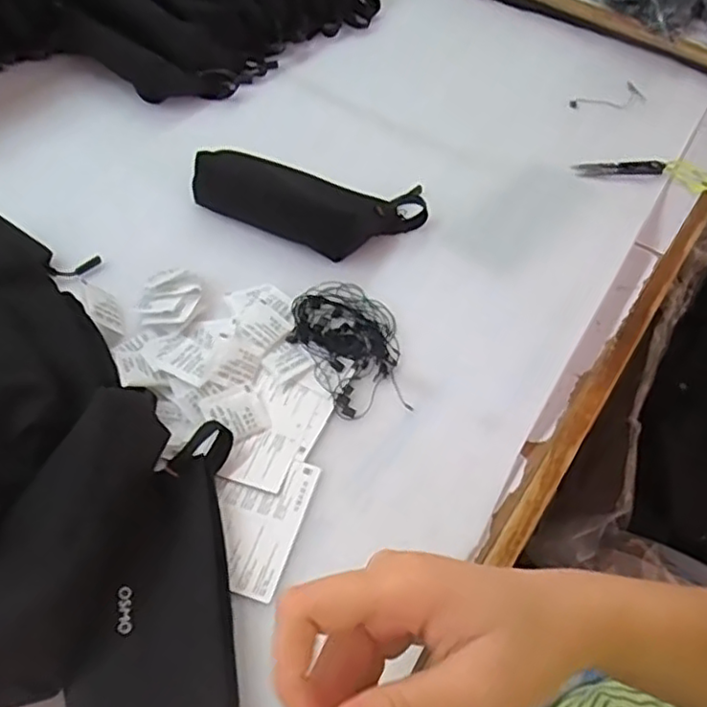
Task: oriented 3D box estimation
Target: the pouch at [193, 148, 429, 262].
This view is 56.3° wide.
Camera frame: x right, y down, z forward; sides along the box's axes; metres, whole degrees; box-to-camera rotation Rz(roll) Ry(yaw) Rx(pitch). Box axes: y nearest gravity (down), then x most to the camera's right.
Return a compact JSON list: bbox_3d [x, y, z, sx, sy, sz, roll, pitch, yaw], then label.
[{"bbox_3d":[-0.042,-0.139,0.607,0.206,0.036,0.079,20,55,10],"label":"pouch"}]

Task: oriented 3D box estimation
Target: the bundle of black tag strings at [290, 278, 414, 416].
[{"bbox_3d":[-0.002,-0.011,0.539,0.084,0.011,0.125,-25,60,-22],"label":"bundle of black tag strings"}]

